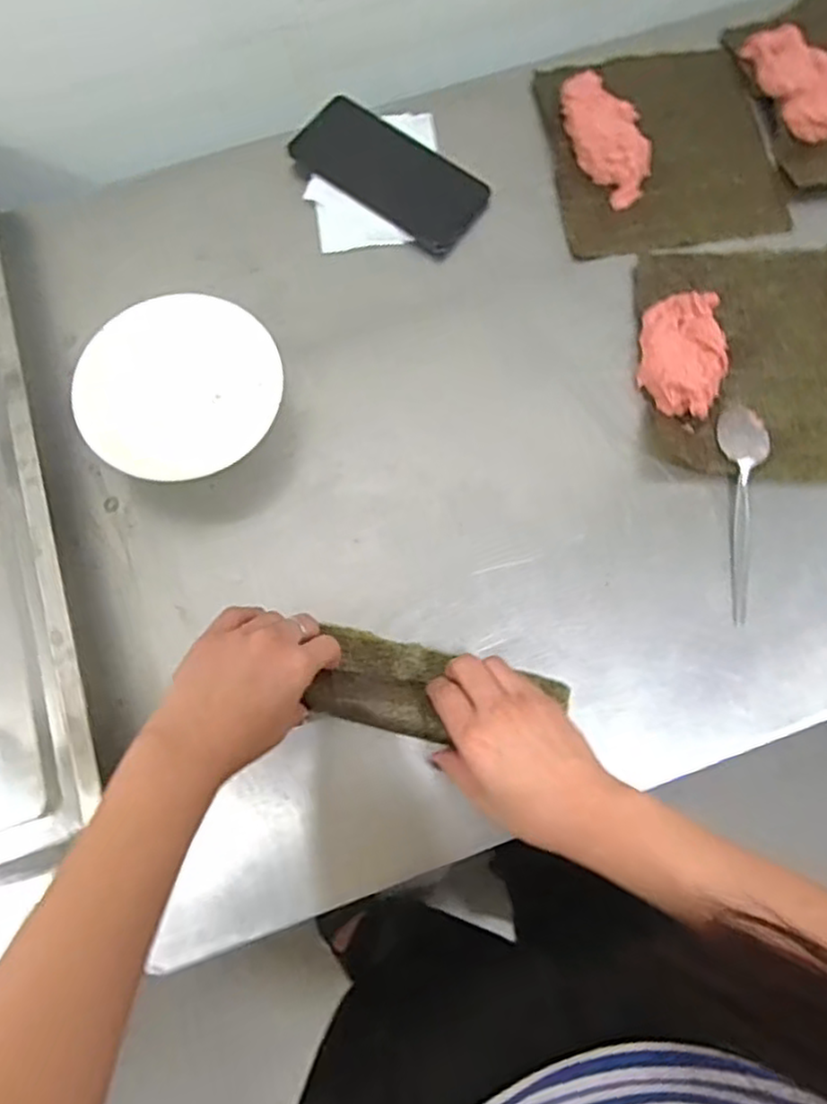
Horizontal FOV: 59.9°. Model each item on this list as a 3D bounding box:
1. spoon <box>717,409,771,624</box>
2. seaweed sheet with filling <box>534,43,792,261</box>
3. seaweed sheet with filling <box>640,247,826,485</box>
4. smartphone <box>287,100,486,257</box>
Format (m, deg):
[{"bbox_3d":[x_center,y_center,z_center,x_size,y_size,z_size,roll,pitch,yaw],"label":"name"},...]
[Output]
[{"bbox_3d":[0.241,-0.032,0.528,0.035,0.011,0.165,7,75,2],"label":"spoon"},{"bbox_3d":[0.212,-0.356,0.617,0.187,0.031,0.203,-9,75,-2],"label":"seaweed sheet with filling"},{"bbox_3d":[0.274,-0.153,0.554,0.190,0.031,0.197,2,75,0],"label":"seaweed sheet with filling"},{"bbox_3d":[-0.019,-0.325,0.612,0.163,0.011,0.078,36,78,9],"label":"smartphone"}]

